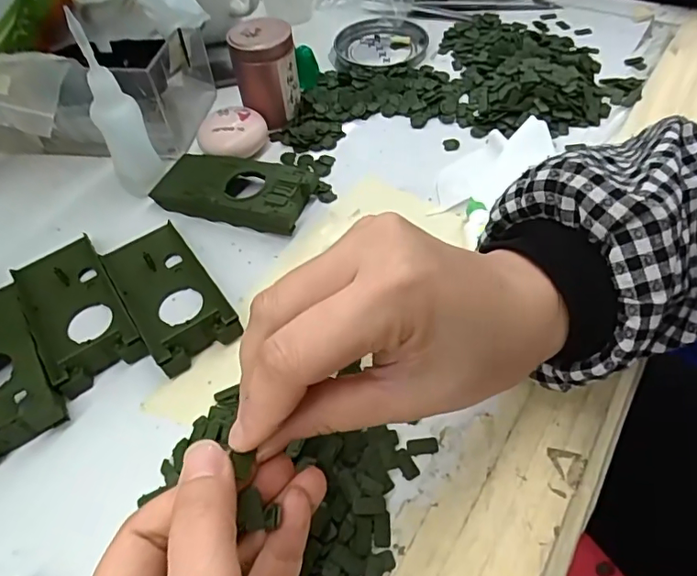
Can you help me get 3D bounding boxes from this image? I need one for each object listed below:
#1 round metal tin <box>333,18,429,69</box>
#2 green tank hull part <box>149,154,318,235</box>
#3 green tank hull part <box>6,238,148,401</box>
[{"bbox_3d":[0.027,-0.209,0.462,0.076,0.016,0.078,-1,55,1],"label":"round metal tin"},{"bbox_3d":[-0.074,-0.064,0.345,0.103,0.021,0.046,16,56,12],"label":"green tank hull part"},{"bbox_3d":[-0.155,0.011,0.298,0.049,0.018,0.099,-30,59,-18],"label":"green tank hull part"}]

